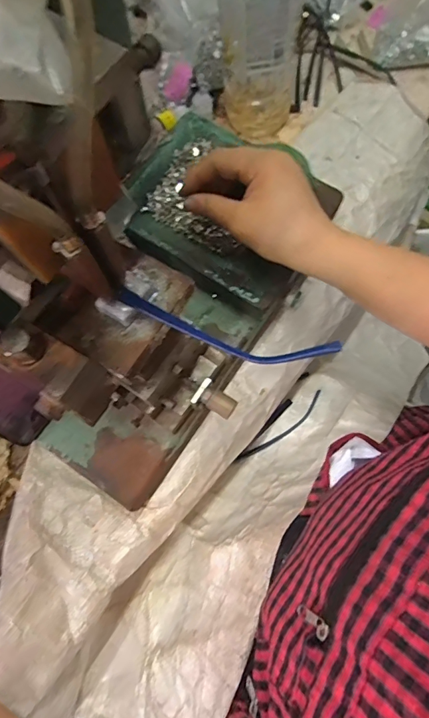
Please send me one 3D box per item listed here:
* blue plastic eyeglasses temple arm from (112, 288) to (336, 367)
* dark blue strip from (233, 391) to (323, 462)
[{"bbox_3d":[0.001,-0.017,0.242,0.138,0.013,0.020,19,75,26],"label":"blue plastic eyeglasses temple arm"},{"bbox_3d":[0.095,0.097,0.592,0.149,0.012,0.020,-38,78,-9],"label":"dark blue strip"}]

